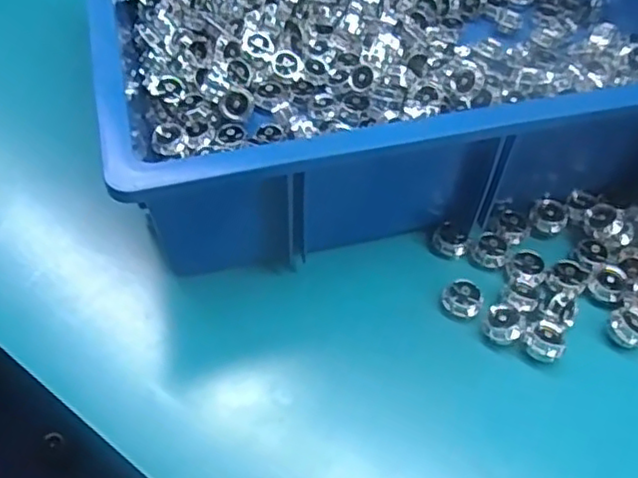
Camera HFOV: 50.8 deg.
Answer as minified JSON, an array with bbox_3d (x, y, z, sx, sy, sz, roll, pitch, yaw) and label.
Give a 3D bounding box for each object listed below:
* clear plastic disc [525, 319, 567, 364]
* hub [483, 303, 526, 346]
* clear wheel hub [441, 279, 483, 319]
[{"bbox_3d":[0.135,0.062,0.402,0.022,0.016,0.020,0,54,0],"label":"clear plastic disc"},{"bbox_3d":[0.112,0.052,0.408,0.022,0.015,0.023,0,54,0],"label":"hub"},{"bbox_3d":[0.089,0.038,0.420,0.024,0.013,0.022,0,54,0],"label":"clear wheel hub"}]

